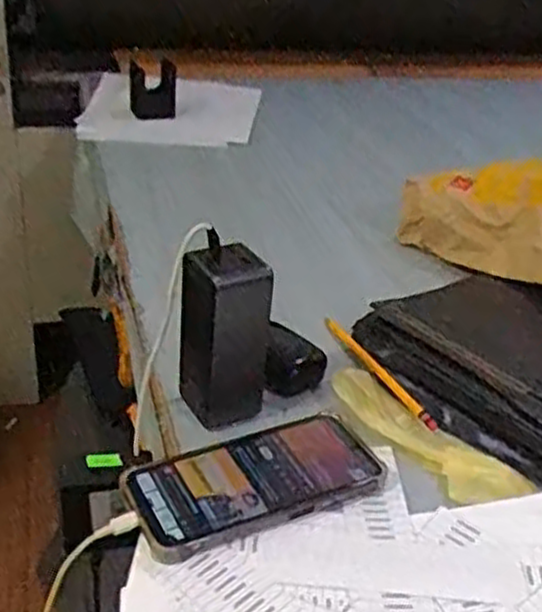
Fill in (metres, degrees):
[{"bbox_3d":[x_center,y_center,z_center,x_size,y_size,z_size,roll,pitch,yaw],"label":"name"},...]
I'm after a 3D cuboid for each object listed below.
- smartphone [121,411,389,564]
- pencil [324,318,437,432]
[{"bbox_3d":[-0.009,0.116,0.536,0.170,0.016,0.081,-11,34,-25],"label":"smartphone"},{"bbox_3d":[0.087,0.052,0.651,0.011,0.005,0.160,-10,34,-24],"label":"pencil"}]

